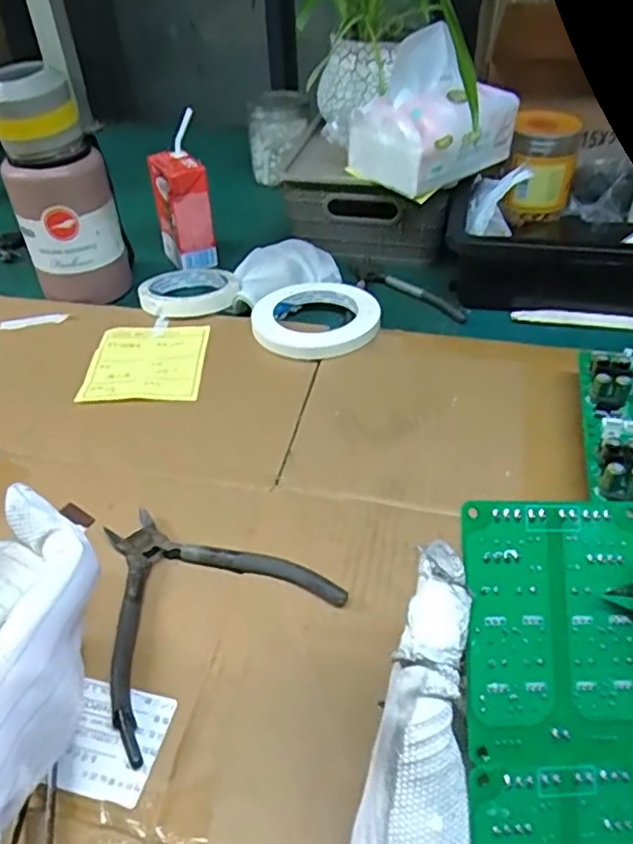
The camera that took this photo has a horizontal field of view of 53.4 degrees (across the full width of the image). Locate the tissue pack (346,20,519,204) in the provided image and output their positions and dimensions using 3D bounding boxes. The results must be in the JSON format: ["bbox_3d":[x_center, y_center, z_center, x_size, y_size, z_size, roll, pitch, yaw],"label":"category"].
[{"bbox_3d":[0.114,-0.294,0.614,0.141,0.137,0.103,-32,49,-30],"label":"tissue pack"}]

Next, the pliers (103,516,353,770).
[{"bbox_3d":[-0.076,0.096,0.359,0.132,0.014,0.129,-30,48,-28],"label":"pliers"}]

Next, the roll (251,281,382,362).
[{"bbox_3d":[-0.004,-0.095,0.573,0.114,0.019,0.107,-2,41,1],"label":"roll"}]

